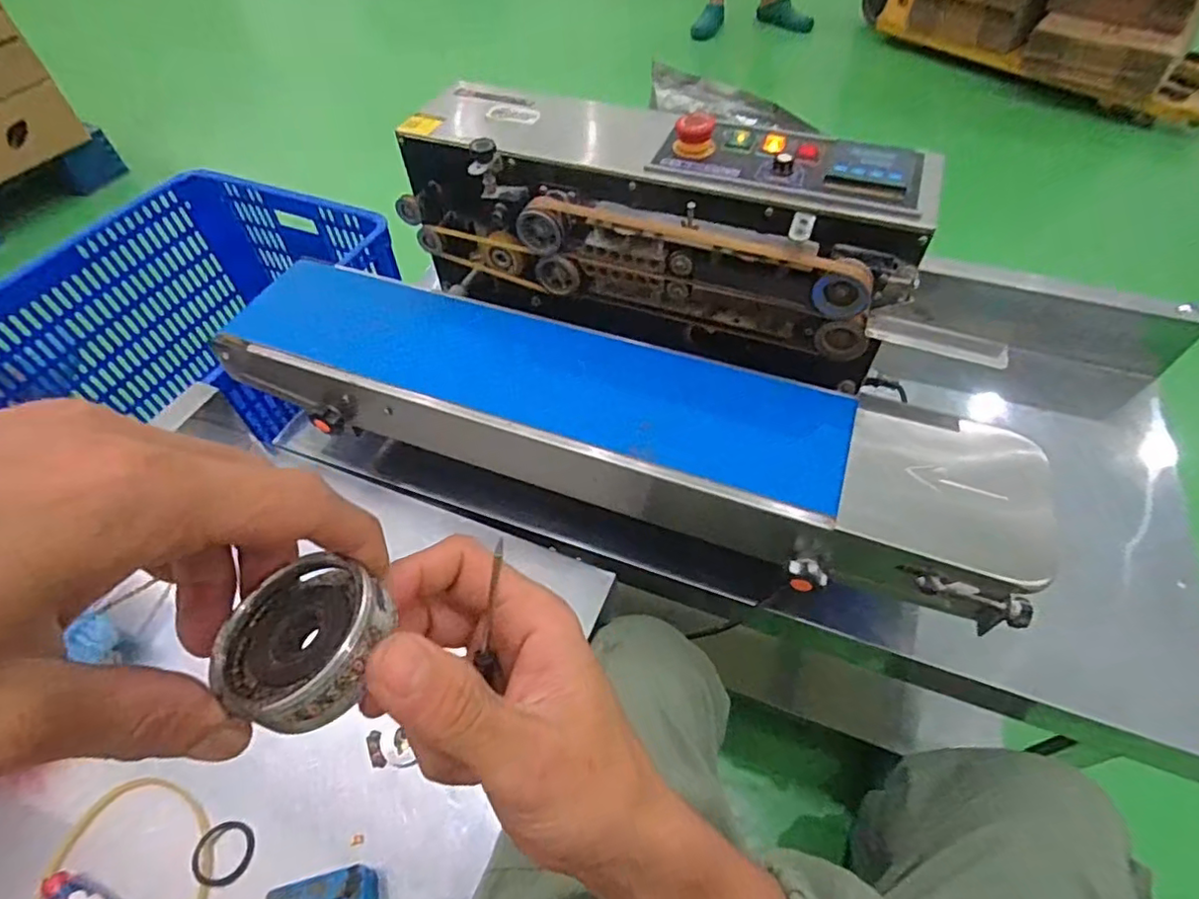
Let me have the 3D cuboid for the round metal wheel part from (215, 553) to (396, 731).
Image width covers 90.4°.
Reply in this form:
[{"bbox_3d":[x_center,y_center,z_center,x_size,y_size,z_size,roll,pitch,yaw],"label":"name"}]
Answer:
[{"bbox_3d":[-0.087,0.054,0.172,0.046,0.016,0.045,-1,53,1],"label":"round metal wheel part"}]

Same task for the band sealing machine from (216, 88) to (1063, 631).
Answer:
[{"bbox_3d":[-0.036,-0.169,0.664,0.649,0.282,0.330,16,55,13],"label":"band sealing machine"}]

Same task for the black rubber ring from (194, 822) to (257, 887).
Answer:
[{"bbox_3d":[-0.295,0.318,0.468,0.041,0.006,0.043,10,48,-12],"label":"black rubber ring"}]

